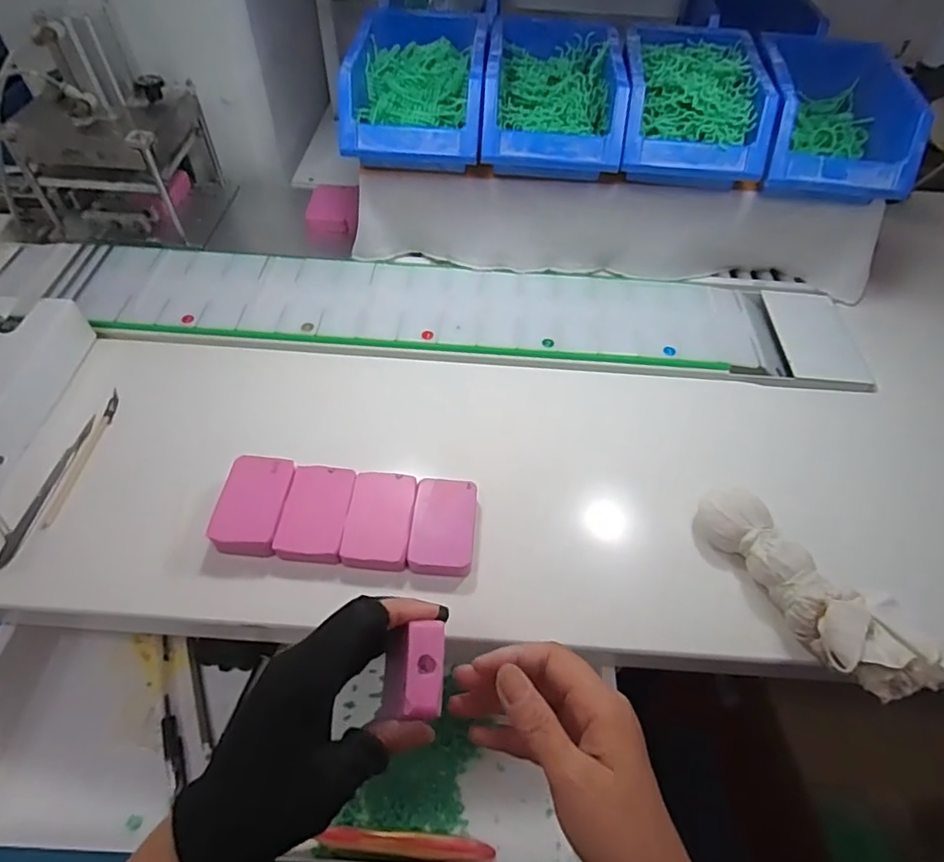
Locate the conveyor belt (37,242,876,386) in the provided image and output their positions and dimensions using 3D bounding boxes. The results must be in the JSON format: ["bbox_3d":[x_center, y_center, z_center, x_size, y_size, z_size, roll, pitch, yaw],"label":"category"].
[{"bbox_3d":[-0.003,-0.125,0.564,0.766,0.023,0.132,3,53,-1],"label":"conveyor belt"}]

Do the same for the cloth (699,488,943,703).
[{"bbox_3d":[0.222,0.102,0.375,0.064,0.049,0.160,-19,43,-16],"label":"cloth"}]

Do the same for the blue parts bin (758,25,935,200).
[{"bbox_3d":[0.335,-0.310,0.532,0.125,0.063,0.212,10,54,5],"label":"blue parts bin"}]

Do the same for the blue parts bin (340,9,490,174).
[{"bbox_3d":[-0.051,-0.323,0.533,0.123,0.081,0.179,3,53,0],"label":"blue parts bin"}]

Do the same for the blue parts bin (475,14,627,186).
[{"bbox_3d":[0.075,-0.320,0.535,0.124,0.075,0.190,5,53,1],"label":"blue parts bin"}]

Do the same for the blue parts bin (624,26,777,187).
[{"bbox_3d":[0.201,-0.308,0.526,0.125,0.070,0.179,6,53,2],"label":"blue parts bin"}]

